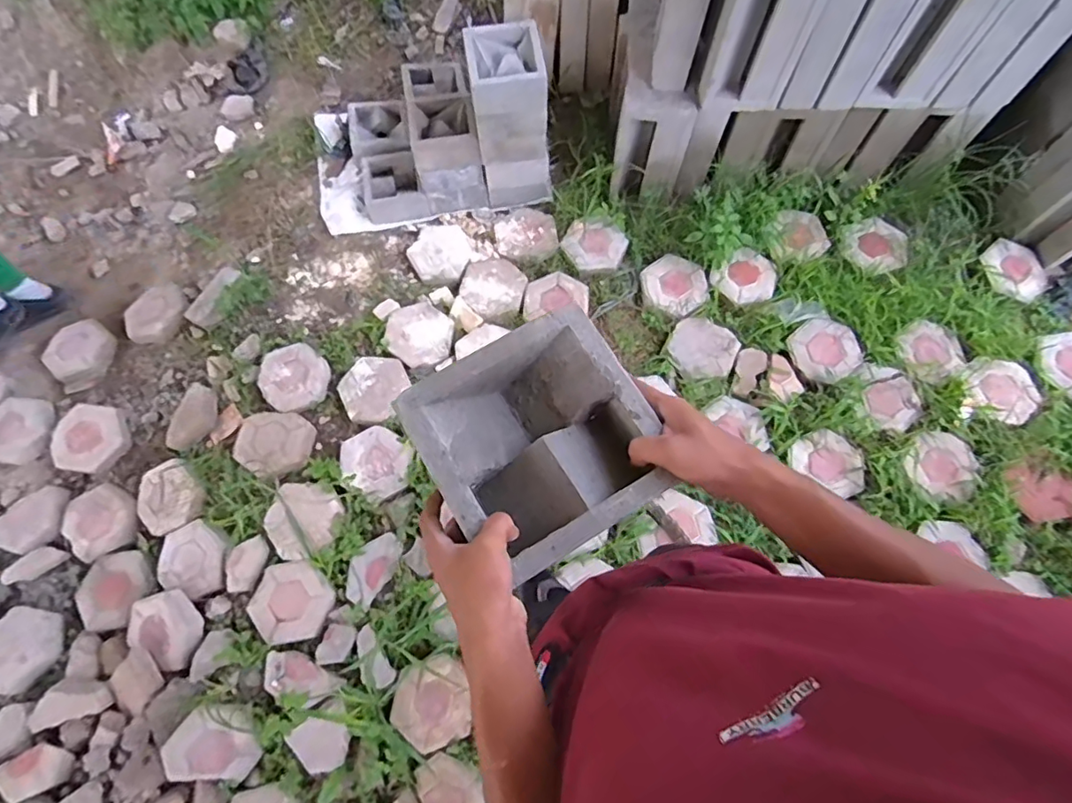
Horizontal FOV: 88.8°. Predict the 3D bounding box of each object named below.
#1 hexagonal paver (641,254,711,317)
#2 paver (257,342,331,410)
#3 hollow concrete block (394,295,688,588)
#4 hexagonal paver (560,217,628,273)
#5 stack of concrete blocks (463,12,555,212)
[{"bbox_3d":[0.439,-0.372,1.728,0.196,0.040,0.207,-33,71,-9],"label":"hexagonal paver"},{"bbox_3d":[-0.723,-0.073,1.637,0.211,0.040,0.209,-4,69,1],"label":"paver"},{"bbox_3d":[0.004,0.040,0.521,0.195,0.081,0.194,-30,75,-9],"label":"hollow concrete block"},{"bbox_3d":[0.193,-0.514,1.780,0.212,0.043,0.186,-9,69,-1],"label":"hexagonal paver"},{"bbox_3d":[-0.073,-0.850,1.672,0.226,0.471,0.198,-7,71,-1],"label":"stack of concrete blocks"}]

